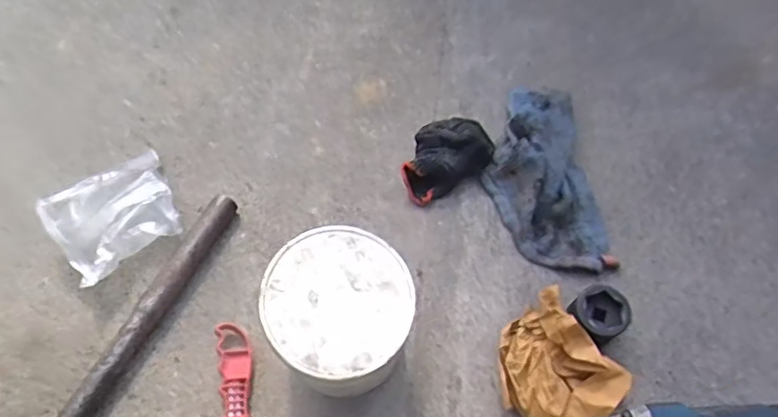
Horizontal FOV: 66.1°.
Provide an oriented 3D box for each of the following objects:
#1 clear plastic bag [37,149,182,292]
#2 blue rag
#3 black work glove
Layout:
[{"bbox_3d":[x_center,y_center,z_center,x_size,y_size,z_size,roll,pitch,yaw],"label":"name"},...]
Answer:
[{"bbox_3d":[-0.282,0.005,0.624,0.125,0.054,0.109,-36,70,-16],"label":"clear plastic bag"},{"bbox_3d":[0.166,-0.040,0.656,0.112,0.030,0.228,-6,65,-4],"label":"blue rag"},{"bbox_3d":[0.060,-0.061,0.655,0.107,0.051,0.074,-30,68,-14],"label":"black work glove"}]

